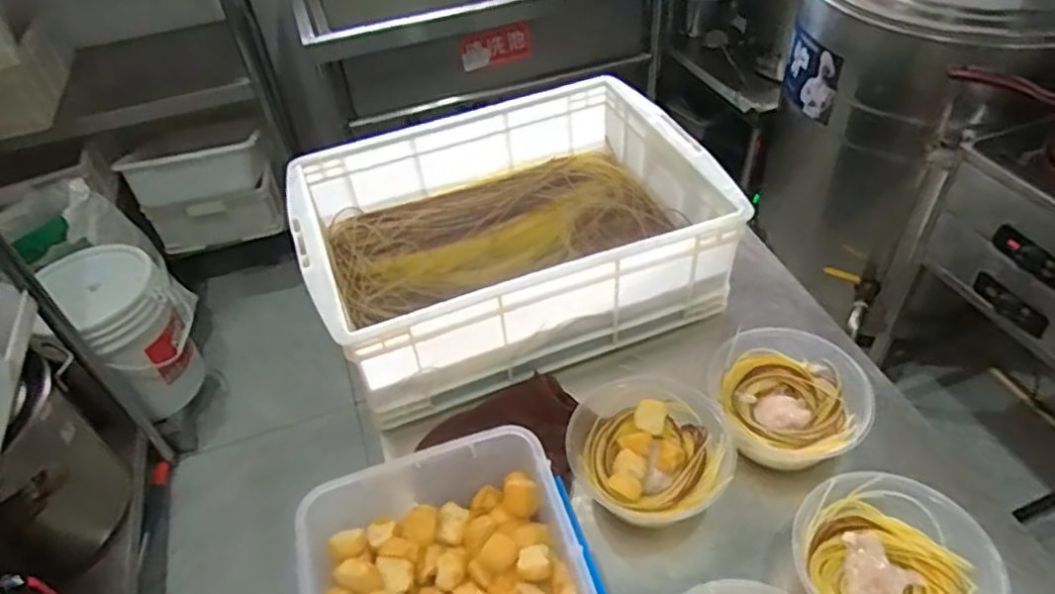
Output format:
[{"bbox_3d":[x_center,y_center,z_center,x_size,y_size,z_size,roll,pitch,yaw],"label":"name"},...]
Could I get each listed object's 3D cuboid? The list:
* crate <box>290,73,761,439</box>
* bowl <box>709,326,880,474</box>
[{"bbox_3d":[-0.035,-0.097,0.922,0.495,0.159,0.393,-19,46,-14],"label":"crate"},{"bbox_3d":[0.286,0.109,0.748,0.163,0.060,0.168,-29,50,-23],"label":"bowl"}]

